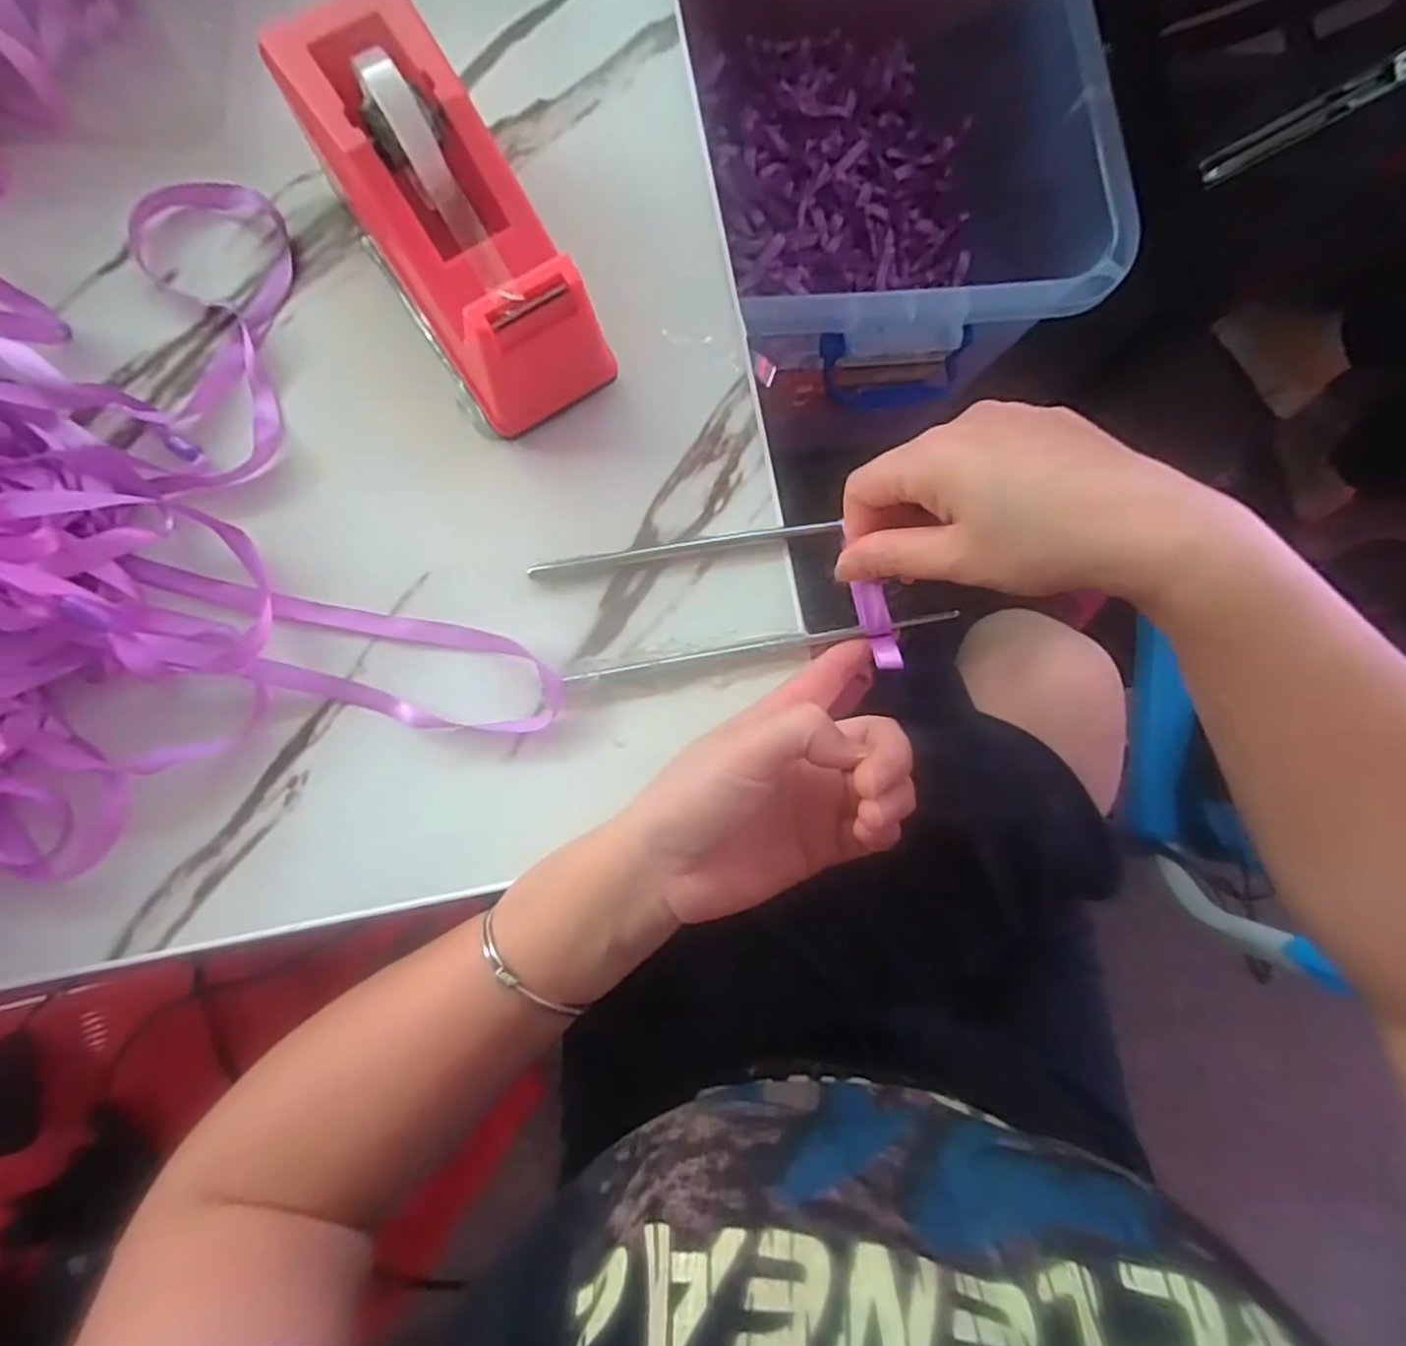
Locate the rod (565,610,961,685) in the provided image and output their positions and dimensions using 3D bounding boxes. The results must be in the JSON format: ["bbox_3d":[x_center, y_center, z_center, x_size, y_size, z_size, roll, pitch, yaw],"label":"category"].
[{"bbox_3d":[0.028,-0.012,0.302,0.172,0.008,0.006,-9,84,-6],"label":"rod"}]

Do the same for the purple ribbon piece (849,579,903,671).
[{"bbox_3d":[0.078,-0.021,0.302,0.013,0.007,0.040,-14,77,-7],"label":"purple ribbon piece"}]

